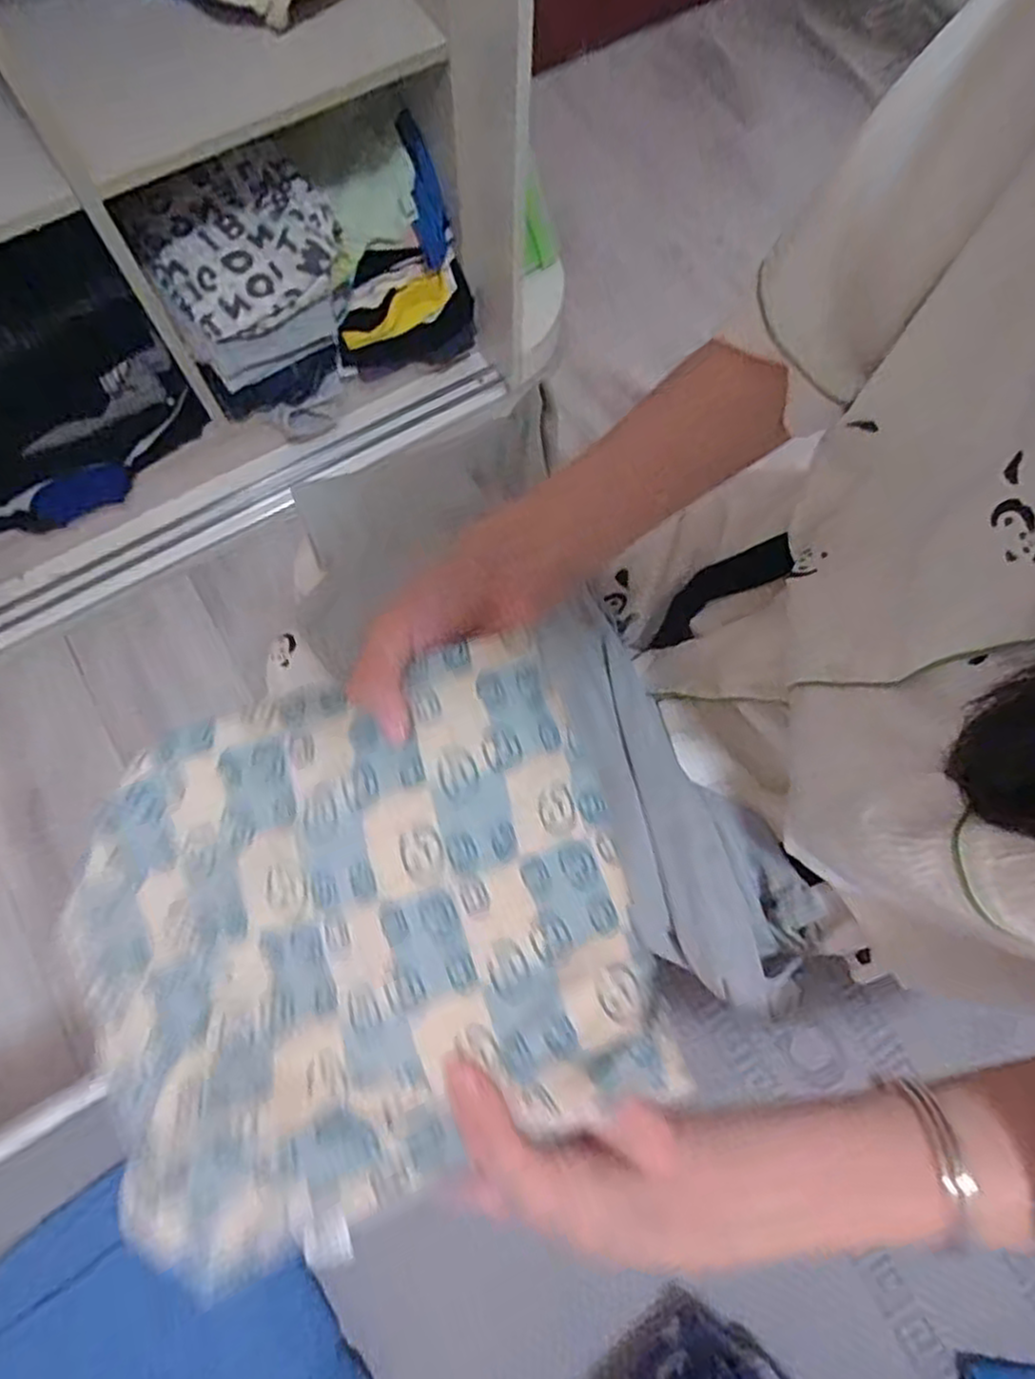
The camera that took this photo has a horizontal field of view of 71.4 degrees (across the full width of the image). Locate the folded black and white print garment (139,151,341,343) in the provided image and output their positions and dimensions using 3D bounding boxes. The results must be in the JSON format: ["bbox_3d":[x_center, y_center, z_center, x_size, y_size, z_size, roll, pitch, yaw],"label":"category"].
[{"bbox_3d":[-0.341,-0.553,0.890,0.219,0.084,0.173,-25,76,-9],"label":"folded black and white print garment"}]

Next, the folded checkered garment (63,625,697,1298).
[{"bbox_3d":[-0.067,0.098,0.283,0.222,0.069,0.192,-14,75,-6],"label":"folded checkered garment"}]

